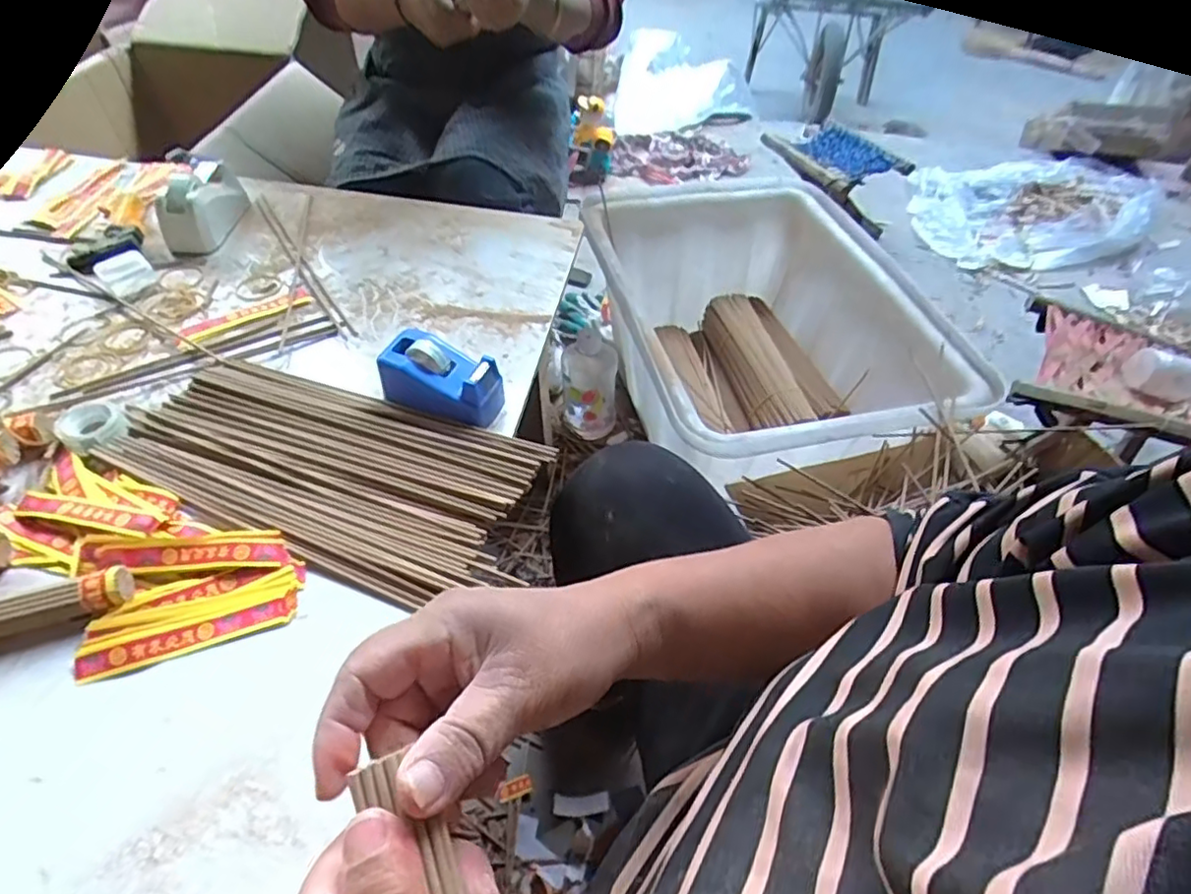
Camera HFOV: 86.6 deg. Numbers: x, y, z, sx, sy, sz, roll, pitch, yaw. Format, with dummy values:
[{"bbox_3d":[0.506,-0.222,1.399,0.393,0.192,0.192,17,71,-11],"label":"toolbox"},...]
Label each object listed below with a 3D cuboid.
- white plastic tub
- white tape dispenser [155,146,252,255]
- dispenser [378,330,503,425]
[{"bbox_3d":[0.251,-0.166,0.998,0.455,0.240,0.590,-8,50,-10],"label":"white plastic tub"},{"bbox_3d":[-0.447,-0.276,0.716,0.059,0.068,0.121,-2,51,-5],"label":"white tape dispenser"},{"bbox_3d":[-0.132,-0.059,0.549,0.101,0.055,0.057,20,53,13],"label":"dispenser"}]

